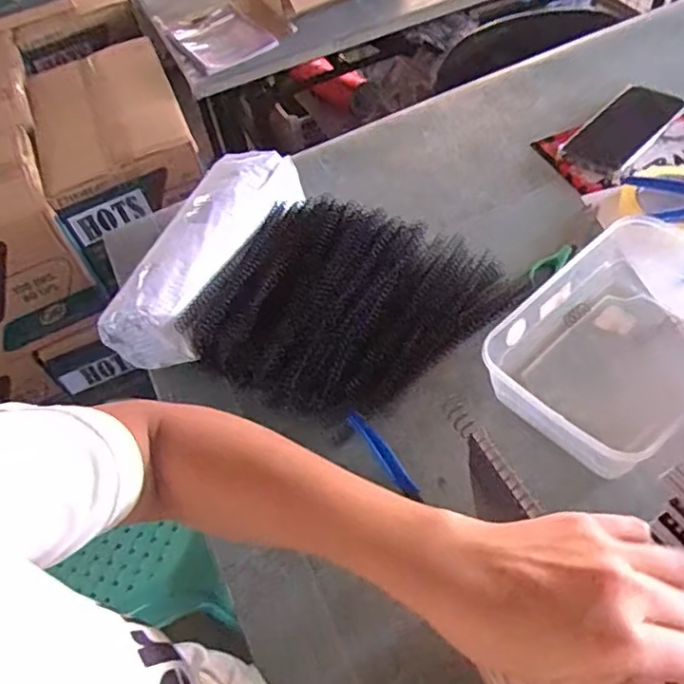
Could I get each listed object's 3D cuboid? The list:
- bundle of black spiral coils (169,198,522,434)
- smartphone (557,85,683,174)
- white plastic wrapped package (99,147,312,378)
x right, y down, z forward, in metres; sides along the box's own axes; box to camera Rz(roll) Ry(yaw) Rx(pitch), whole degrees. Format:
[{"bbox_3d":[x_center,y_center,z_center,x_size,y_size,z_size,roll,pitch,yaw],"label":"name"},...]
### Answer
[{"bbox_3d":[0.015,-0.042,0.609,0.258,0.071,0.246,17,58,20],"label":"bundle of black spiral coils"},{"bbox_3d":[0.338,-0.259,0.753,0.159,0.011,0.082,-41,58,-19],"label":"smartphone"},{"bbox_3d":[-0.139,-0.099,0.658,0.111,0.066,0.267,18,59,21],"label":"white plastic wrapped package"}]

